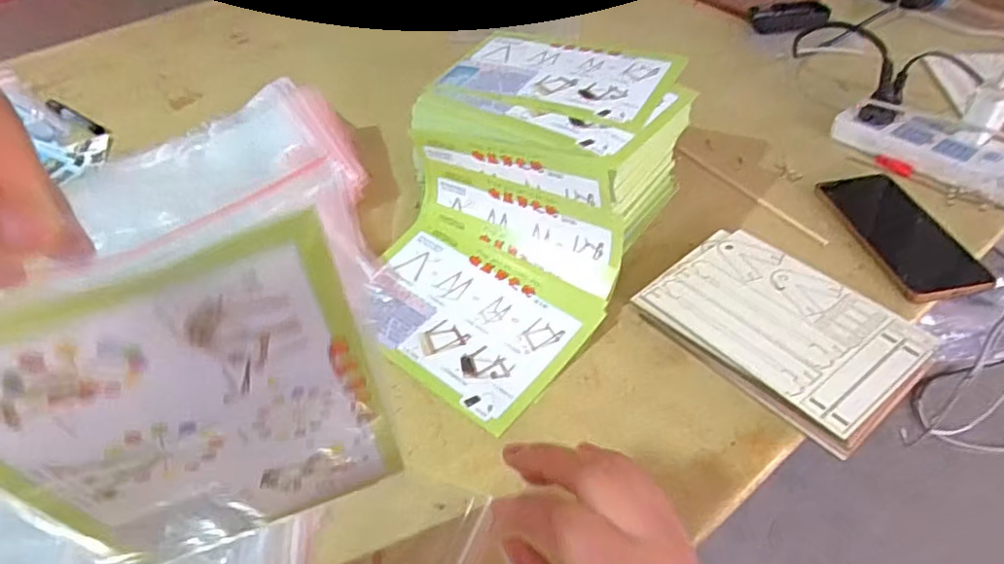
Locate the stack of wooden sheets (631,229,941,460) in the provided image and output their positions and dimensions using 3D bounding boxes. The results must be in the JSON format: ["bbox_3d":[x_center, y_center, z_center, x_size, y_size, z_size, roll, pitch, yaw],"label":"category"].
[{"bbox_3d":[0.218,0.036,0.494,0.130,0.032,0.191,-31,51,-26],"label":"stack of wooden sheets"}]

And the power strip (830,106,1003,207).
[{"bbox_3d":[0.445,-0.138,0.641,0.078,0.033,0.190,-35,52,-28],"label":"power strip"}]

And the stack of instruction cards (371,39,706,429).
[{"bbox_3d":[0.006,-0.073,0.548,0.217,0.128,0.332,20,49,22],"label":"stack of instruction cards"}]

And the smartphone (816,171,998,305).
[{"bbox_3d":[0.362,-0.047,0.568,0.074,0.016,0.170,-9,44,-2],"label":"smartphone"}]

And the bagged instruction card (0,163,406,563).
[{"bbox_3d":[-0.118,0.058,0.256,0.146,0.215,0.009,-19,53,-18],"label":"bagged instruction card"}]

